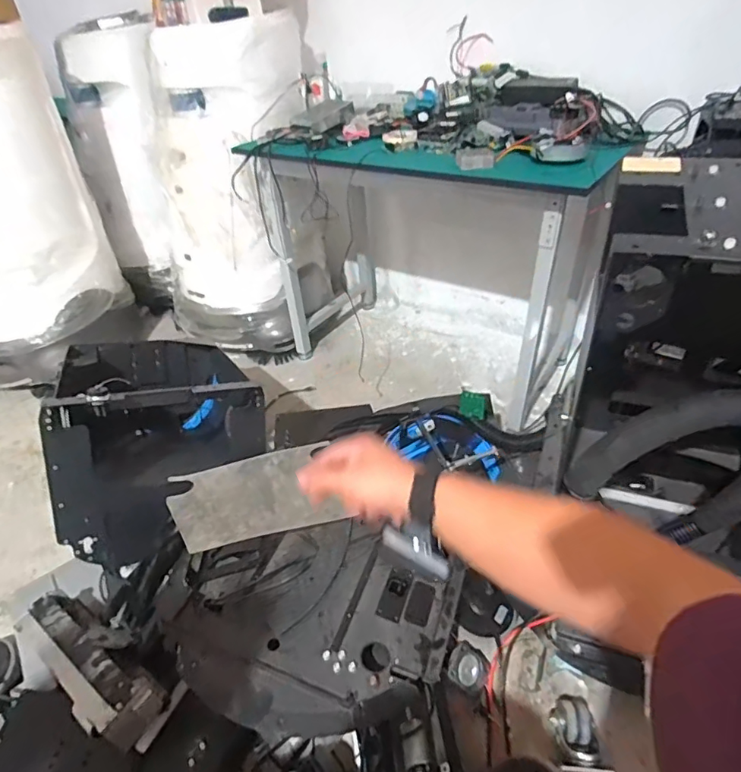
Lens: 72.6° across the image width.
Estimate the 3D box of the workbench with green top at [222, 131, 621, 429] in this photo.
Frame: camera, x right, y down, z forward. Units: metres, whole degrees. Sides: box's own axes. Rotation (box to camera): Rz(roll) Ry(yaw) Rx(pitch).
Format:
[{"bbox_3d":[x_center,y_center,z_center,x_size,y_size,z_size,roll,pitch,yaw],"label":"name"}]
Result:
[{"bbox_3d":[0.176,-0.384,1.586,0.948,0.755,0.529,21,42,28],"label":"workbench with green top"}]

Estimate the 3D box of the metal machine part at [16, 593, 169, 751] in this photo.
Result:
[{"bbox_3d":[-0.482,0.465,0.867,0.337,0.085,0.113,24,44,32],"label":"metal machine part"}]

